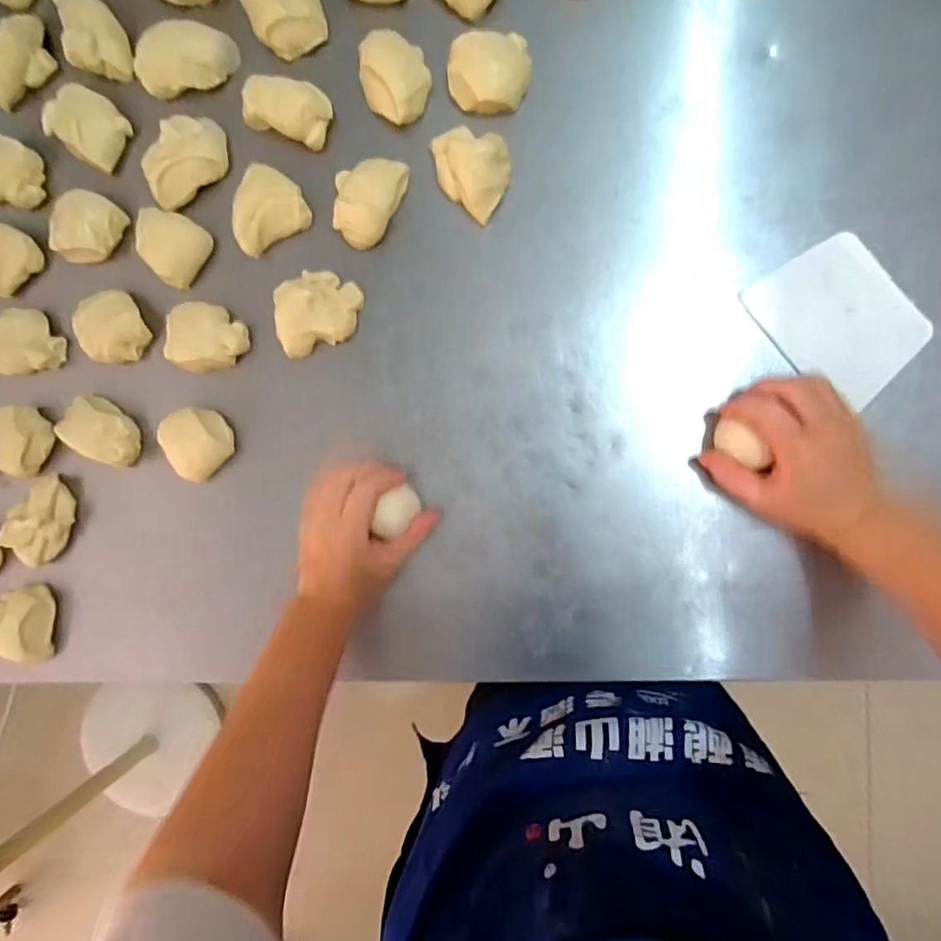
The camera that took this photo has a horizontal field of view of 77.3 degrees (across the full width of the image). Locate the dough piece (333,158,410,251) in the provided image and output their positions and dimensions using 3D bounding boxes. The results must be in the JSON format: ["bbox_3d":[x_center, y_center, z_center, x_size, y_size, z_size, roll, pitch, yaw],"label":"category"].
[{"bbox_3d":[-0.087,-0.227,0.496,0.053,0.028,0.073,22,94,5],"label":"dough piece"}]

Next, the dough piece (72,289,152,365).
[{"bbox_3d":[-0.319,-0.127,0.527,0.063,0.034,0.060,-12,91,7],"label":"dough piece"}]

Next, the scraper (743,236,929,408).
[{"bbox_3d":[0.293,-0.121,0.468,0.091,0.011,0.123,-41,87,6],"label":"scraper"}]

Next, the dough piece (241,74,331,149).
[{"bbox_3d":[-0.154,-0.307,0.499,0.073,0.037,0.046,18,94,6],"label":"dough piece"}]

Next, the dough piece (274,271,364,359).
[{"bbox_3d":[-0.130,-0.138,0.505,0.072,0.032,0.062,-20,90,7],"label":"dough piece"}]

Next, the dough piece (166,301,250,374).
[{"bbox_3d":[-0.231,-0.115,0.518,0.065,0.032,0.060,0,92,7],"label":"dough piece"}]

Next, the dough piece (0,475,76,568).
[{"bbox_3d":[-0.396,0.047,0.541,0.055,0.040,0.080,34,96,4],"label":"dough piece"}]

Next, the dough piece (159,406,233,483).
[{"bbox_3d":[-0.235,-0.026,0.518,0.051,0.038,0.055,0,92,7],"label":"dough piece"}]

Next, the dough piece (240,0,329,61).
[{"bbox_3d":[-0.155,-0.383,0.491,0.061,0.036,0.054,-20,90,7],"label":"dough piece"}]

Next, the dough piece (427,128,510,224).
[{"bbox_3d":[0.001,-0.249,0.484,0.070,0.032,0.055,42,96,4],"label":"dough piece"}]

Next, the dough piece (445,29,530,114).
[{"bbox_3d":[0.015,-0.320,0.476,0.065,0.032,0.051,-2,92,7],"label":"dough piece"}]

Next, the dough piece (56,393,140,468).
[{"bbox_3d":[-0.330,-0.036,0.532,0.067,0.033,0.045,27,95,5],"label":"dough piece"}]

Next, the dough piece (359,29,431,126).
[{"bbox_3d":[-0.063,-0.327,0.487,0.054,0.030,0.073,-15,90,7],"label":"dough piece"}]

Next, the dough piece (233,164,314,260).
[{"bbox_3d":[-0.177,-0.224,0.507,0.070,0.038,0.059,-29,89,7],"label":"dough piece"}]

